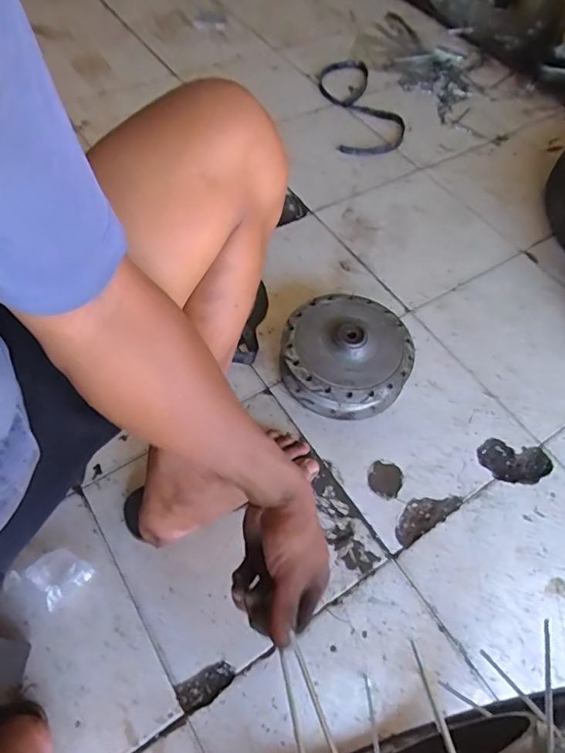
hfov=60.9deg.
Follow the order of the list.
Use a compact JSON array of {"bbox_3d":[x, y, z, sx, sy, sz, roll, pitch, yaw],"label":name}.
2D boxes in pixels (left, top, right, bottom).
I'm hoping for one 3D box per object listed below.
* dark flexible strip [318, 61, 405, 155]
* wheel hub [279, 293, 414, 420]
[{"bbox_3d":[0.196,-0.650,1.157,0.178,0.032,0.399,-4,58,-7],"label":"dark flexible strip"},{"bbox_3d":[0.096,-0.033,0.735,0.187,0.090,0.180,2,58,-3],"label":"wheel hub"}]

